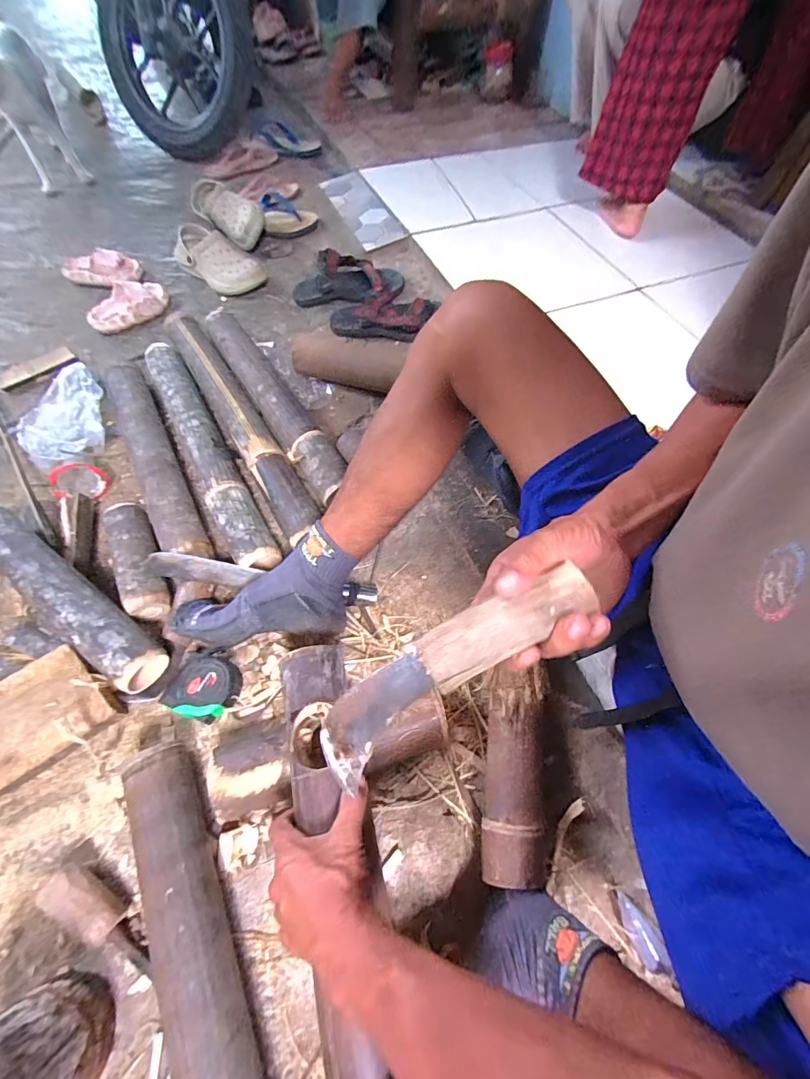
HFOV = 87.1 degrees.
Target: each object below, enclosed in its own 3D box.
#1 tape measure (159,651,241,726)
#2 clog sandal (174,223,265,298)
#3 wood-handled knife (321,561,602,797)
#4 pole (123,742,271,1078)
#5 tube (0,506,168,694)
[{"bbox_3d":[-0.265,0.191,0.562,0.092,0.038,0.085,1,59,-2],"label":"tape measure"},{"bbox_3d":[-0.442,-0.677,1.028,0.230,0.083,0.131,30,63,15],"label":"clog sandal"},{"bbox_3d":[0.031,0.087,0.290,0.212,0.026,0.048,-35,65,2],"label":"wood-handled knife"},{"bbox_3d":[-0.150,0.471,0.364,0.063,0.075,0.616,-22,63,-15],"label":"pole"},{"bbox_3d":[-0.457,0.071,0.566,0.343,0.060,0.063,33,63,16],"label":"tube"}]

